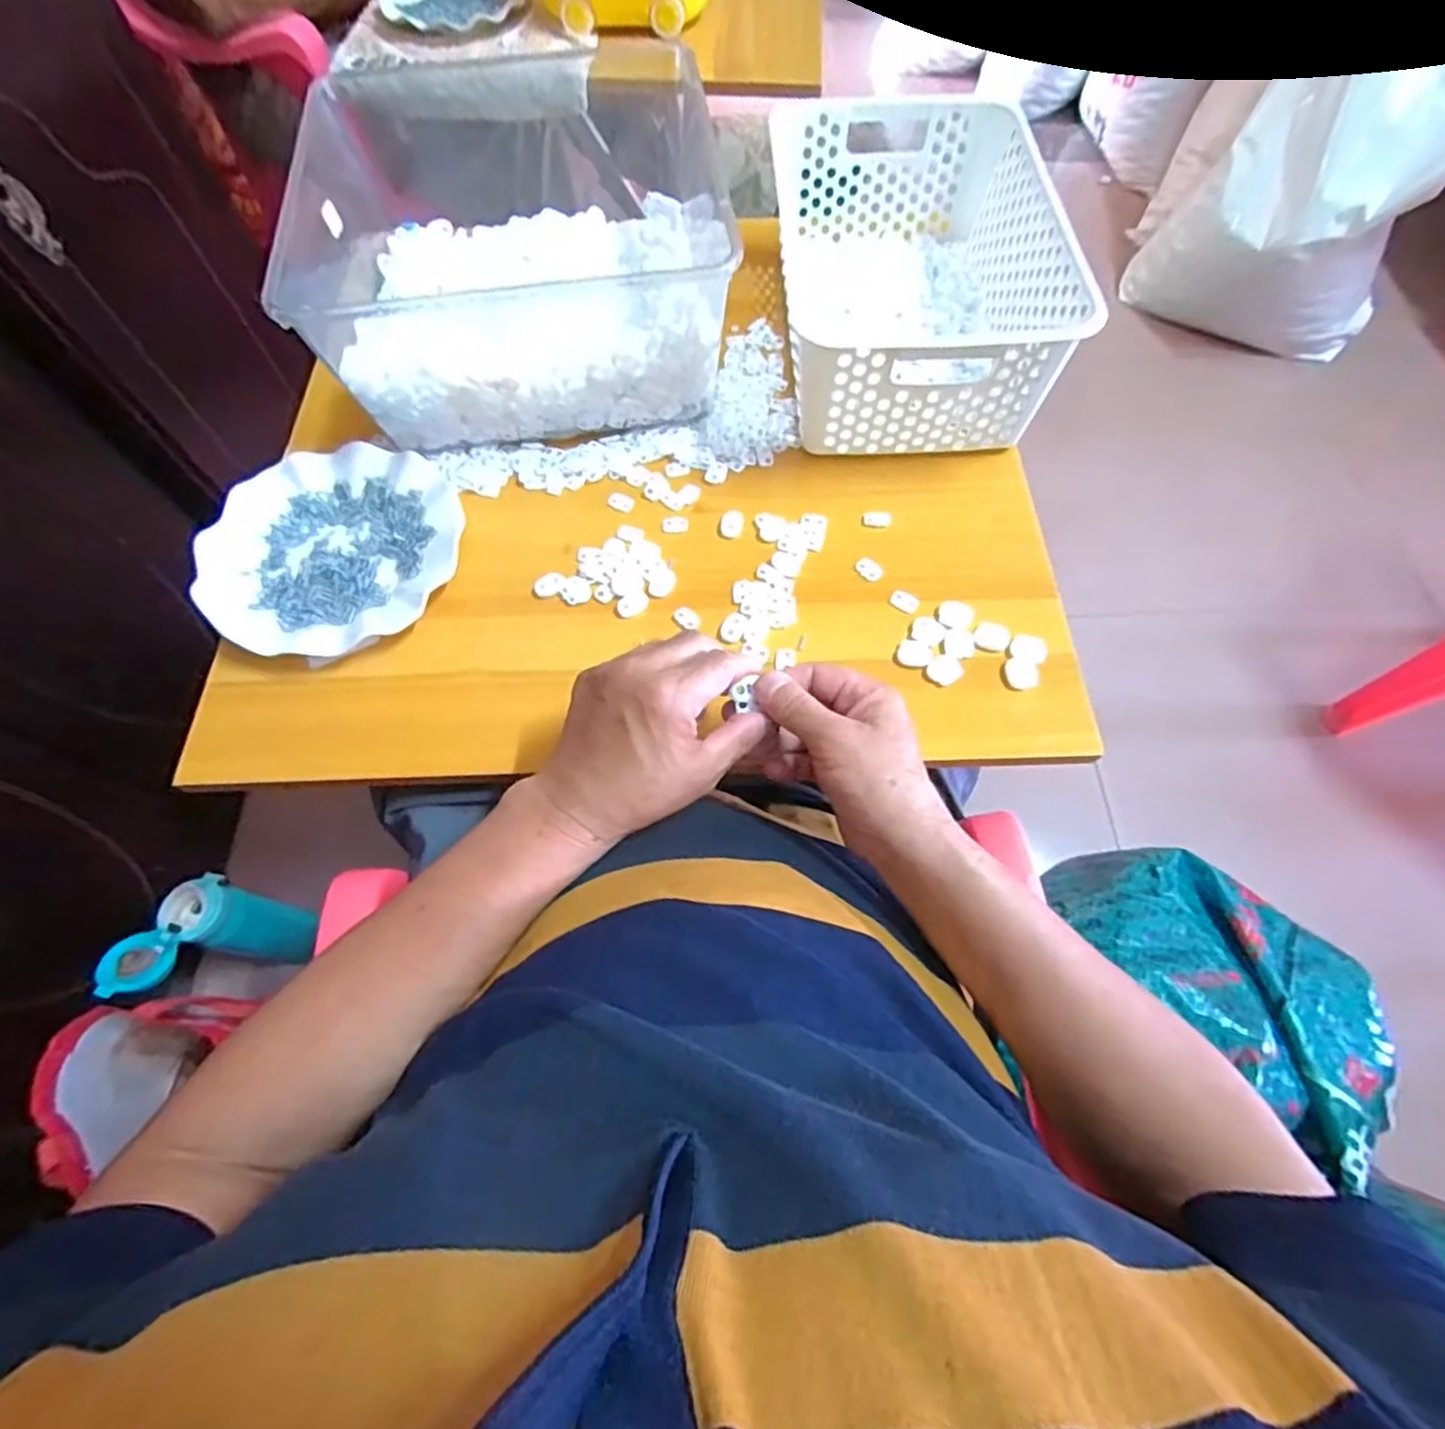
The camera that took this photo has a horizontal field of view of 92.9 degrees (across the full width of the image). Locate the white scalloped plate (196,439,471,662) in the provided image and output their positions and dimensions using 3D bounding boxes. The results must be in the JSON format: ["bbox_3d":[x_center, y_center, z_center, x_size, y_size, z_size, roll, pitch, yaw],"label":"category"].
[{"bbox_3d":[-0.283,-0.120,0.505,0.176,0.025,0.173,0,64,0],"label":"white scalloped plate"}]

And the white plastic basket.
[{"bbox_3d":[0.151,-0.360,0.560,0.194,0.105,0.305,-3,64,-1],"label":"white plastic basket"}]

